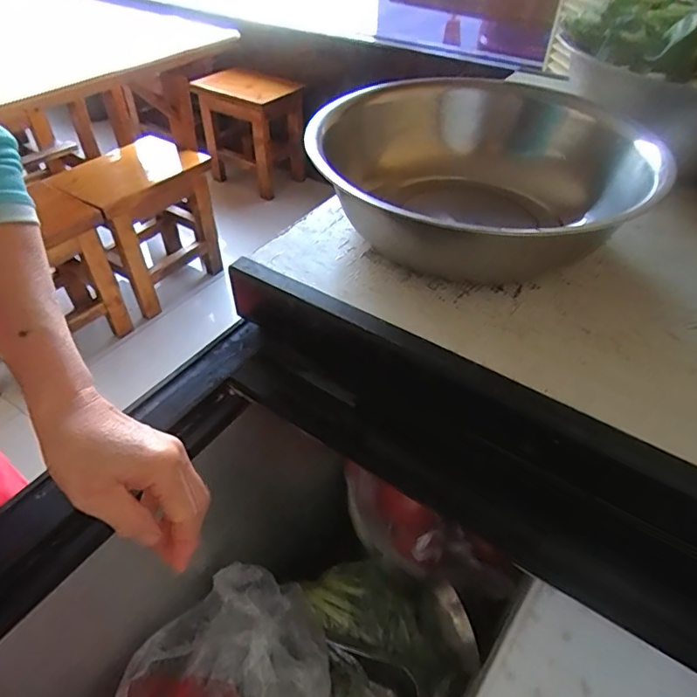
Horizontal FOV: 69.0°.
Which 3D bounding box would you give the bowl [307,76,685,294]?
[{"bbox_3d":[0.113,-0.163,0.486,0.297,0.097,0.265,-22,48,-23],"label":"bowl"}]

